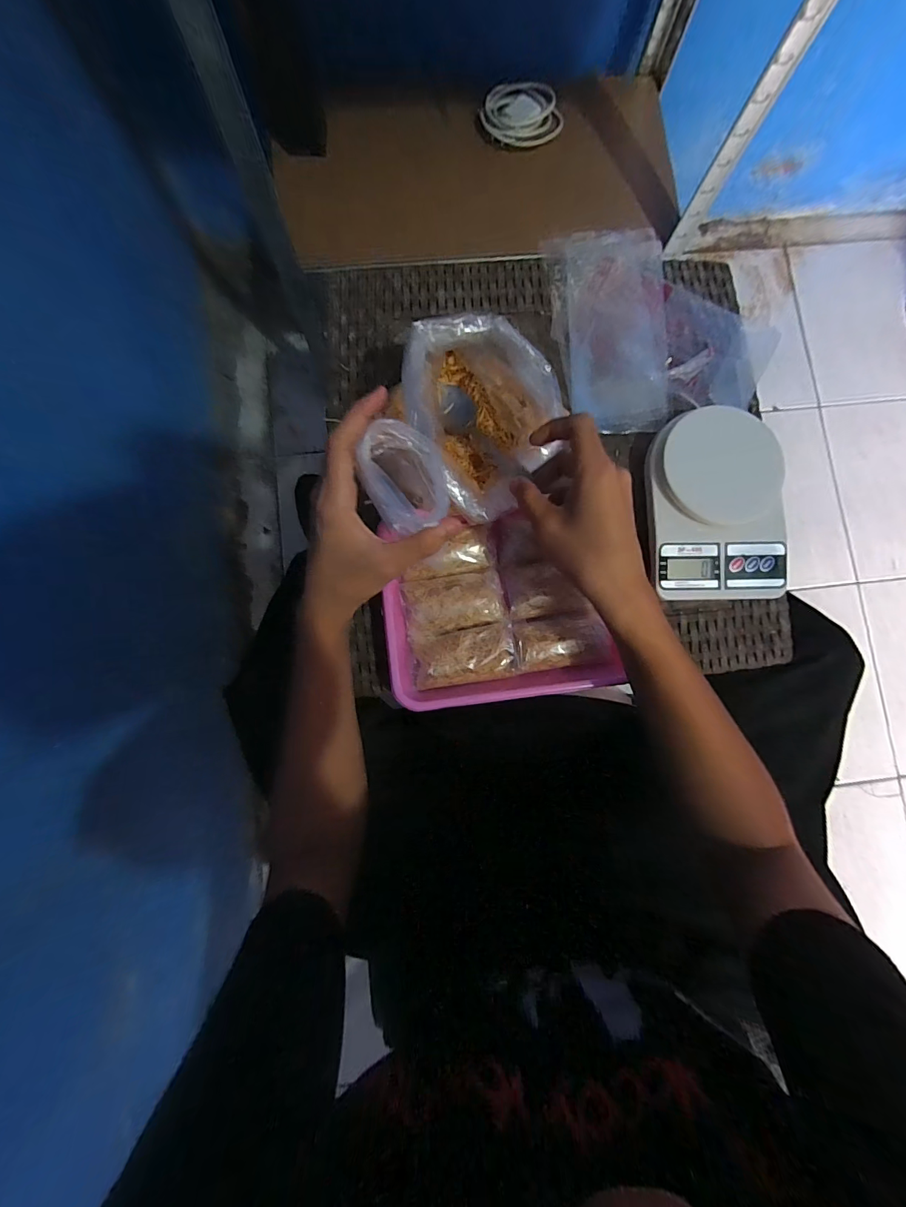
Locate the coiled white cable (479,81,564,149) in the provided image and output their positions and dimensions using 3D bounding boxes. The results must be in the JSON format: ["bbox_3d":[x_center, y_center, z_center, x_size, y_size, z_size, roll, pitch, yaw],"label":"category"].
[{"bbox_3d":[0.089,-0.718,0.607,0.114,0.028,0.098,-31,86,-4],"label":"coiled white cable"}]

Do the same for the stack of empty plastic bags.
[{"bbox_3d":[0.163,-0.285,0.429,0.115,0.009,0.214,-1,85,-2],"label":"stack of empty plastic bags"}]

